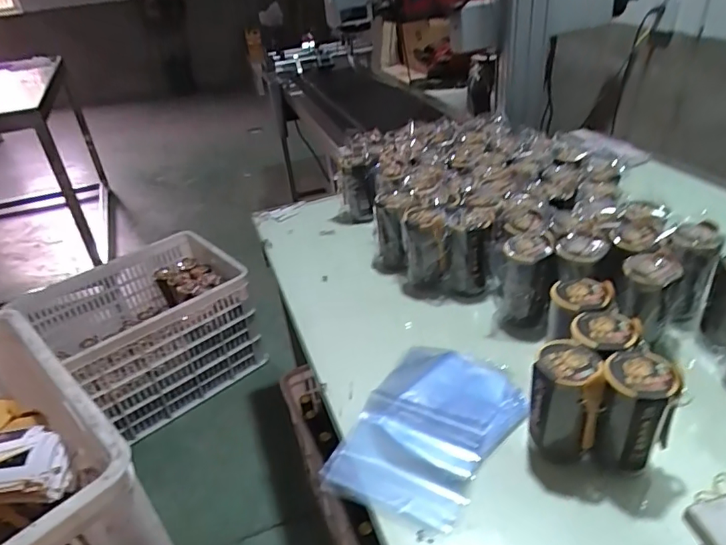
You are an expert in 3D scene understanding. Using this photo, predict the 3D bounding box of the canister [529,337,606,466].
[{"bbox_3d":[0.224,0.146,0.573,0.068,0.131,0.065,5,36,16],"label":"canister"}]

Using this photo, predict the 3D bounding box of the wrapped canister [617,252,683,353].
[{"bbox_3d":[0.380,0.044,0.690,0.067,0.130,0.077,21,42,33],"label":"wrapped canister"}]

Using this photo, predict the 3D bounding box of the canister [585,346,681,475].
[{"bbox_3d":[0.289,0.153,0.550,0.074,0.125,0.070,13,38,25],"label":"canister"}]

